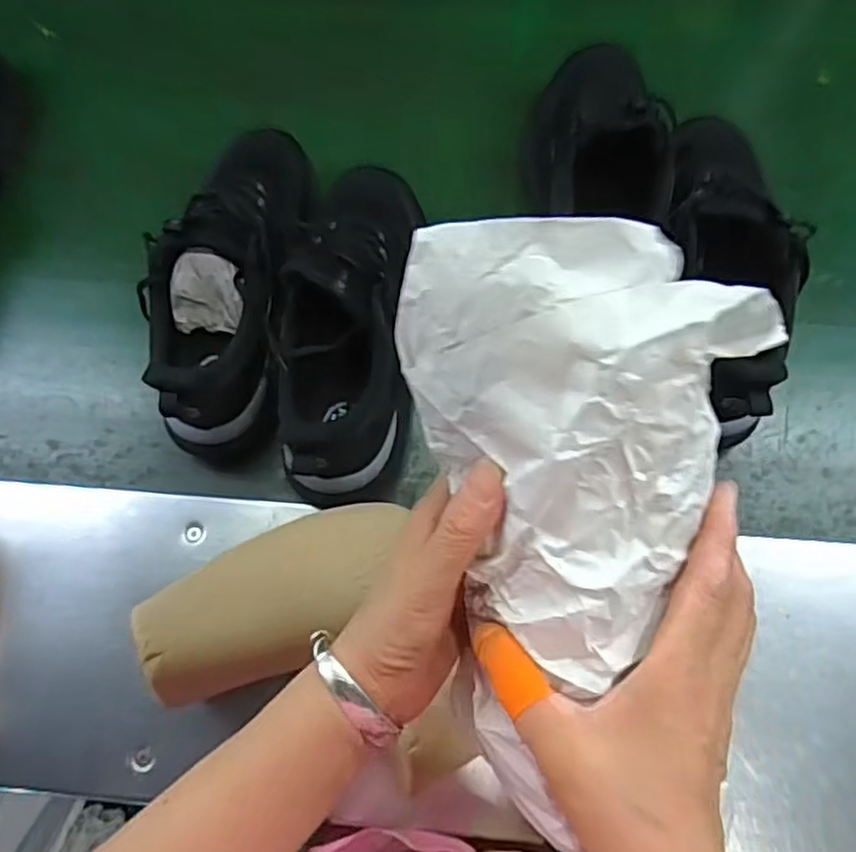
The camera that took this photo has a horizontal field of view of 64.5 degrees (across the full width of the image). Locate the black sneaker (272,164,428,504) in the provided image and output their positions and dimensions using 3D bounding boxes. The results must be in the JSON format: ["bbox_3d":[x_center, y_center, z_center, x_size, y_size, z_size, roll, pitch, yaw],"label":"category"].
[{"bbox_3d":[-0.068,-0.106,0.577,0.109,0.120,0.320,-2,70,0],"label":"black sneaker"}]

